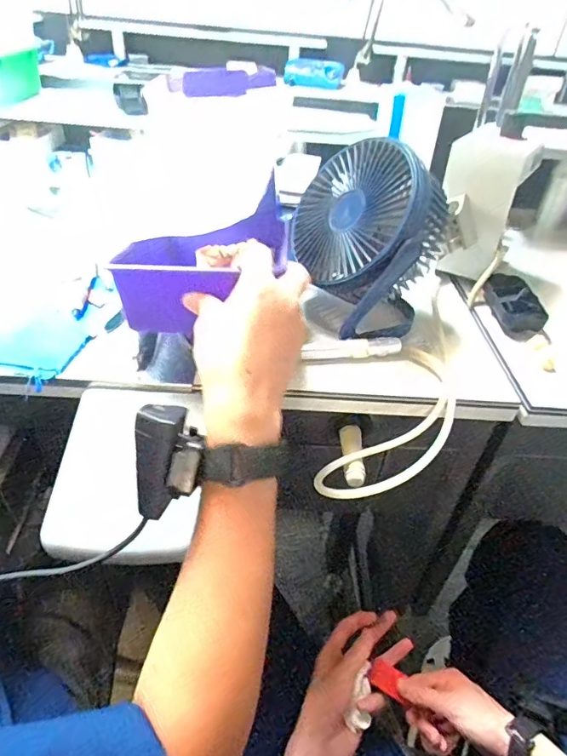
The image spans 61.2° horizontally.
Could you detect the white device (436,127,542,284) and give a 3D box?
[{"bbox_3d":[0.247,-0.213,0.607,0.103,0.155,0.083,17,40,14],"label":"white device"}]

